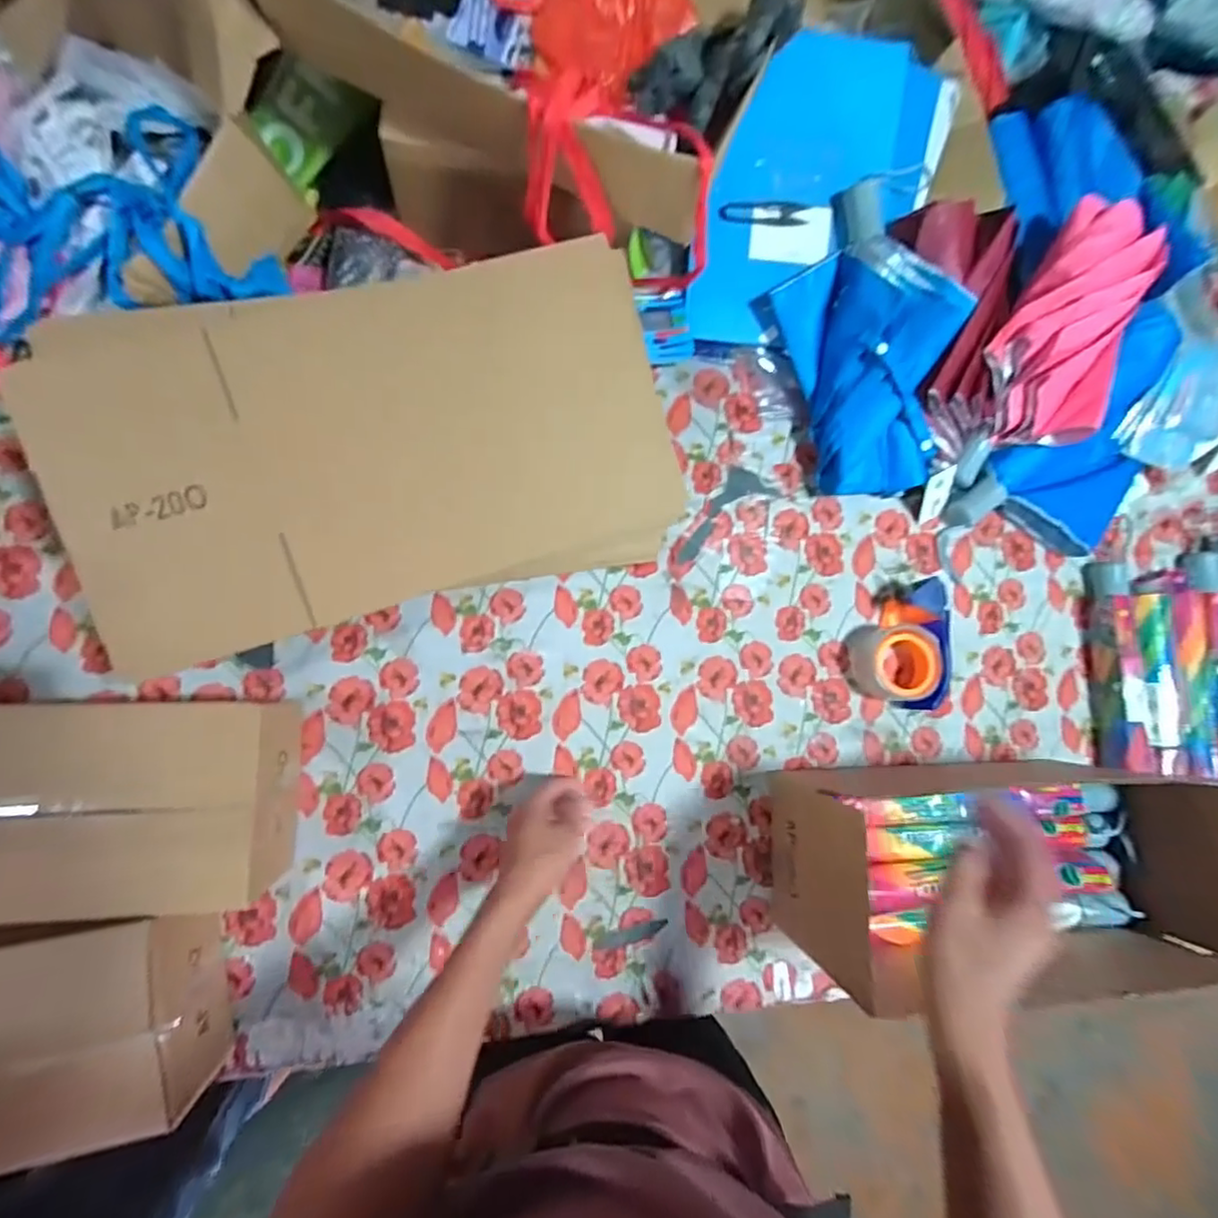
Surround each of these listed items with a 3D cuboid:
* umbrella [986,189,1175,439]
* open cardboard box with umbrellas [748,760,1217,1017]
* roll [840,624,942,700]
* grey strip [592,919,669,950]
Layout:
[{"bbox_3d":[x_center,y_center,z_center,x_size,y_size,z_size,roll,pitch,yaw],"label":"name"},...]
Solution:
[{"bbox_3d":[0.524,-0.317,0.698,0.147,0.084,0.247,33,80,-3],"label":"umbrella"},{"bbox_3d":[0.374,0.250,0.605,0.377,0.188,0.152,0,89,-4],"label":"open cardboard box with umbrellas"},{"bbox_3d":[0.324,0.062,0.699,0.083,0.052,0.084,1,83,-8],"label":"roll"},{"bbox_3d":[0.023,0.346,0.649,0.080,0.004,0.017,-9,84,-9],"label":"grey strip"}]

